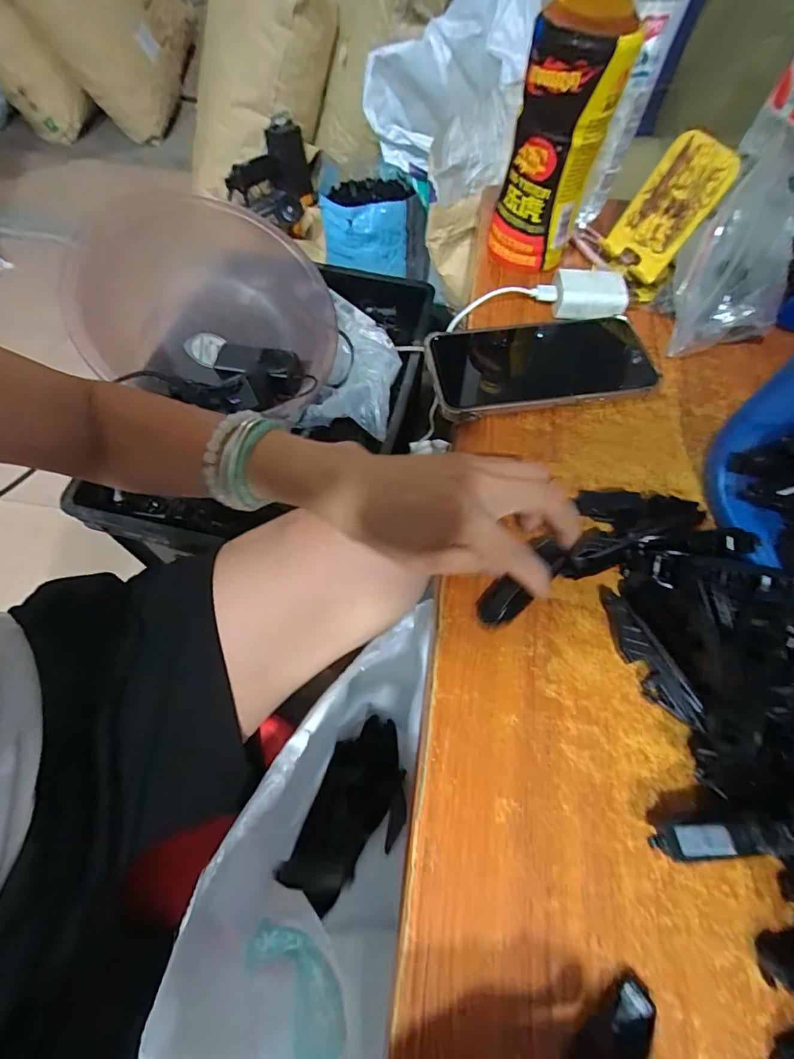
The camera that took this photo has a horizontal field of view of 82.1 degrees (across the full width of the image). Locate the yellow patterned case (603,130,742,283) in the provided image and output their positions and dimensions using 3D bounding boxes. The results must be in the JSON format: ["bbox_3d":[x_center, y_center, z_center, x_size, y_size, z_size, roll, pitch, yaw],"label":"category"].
[{"bbox_3d":[0.215,-0.252,0.361,0.013,0.089,0.059,-20,64,-36],"label":"yellow patterned case"}]

